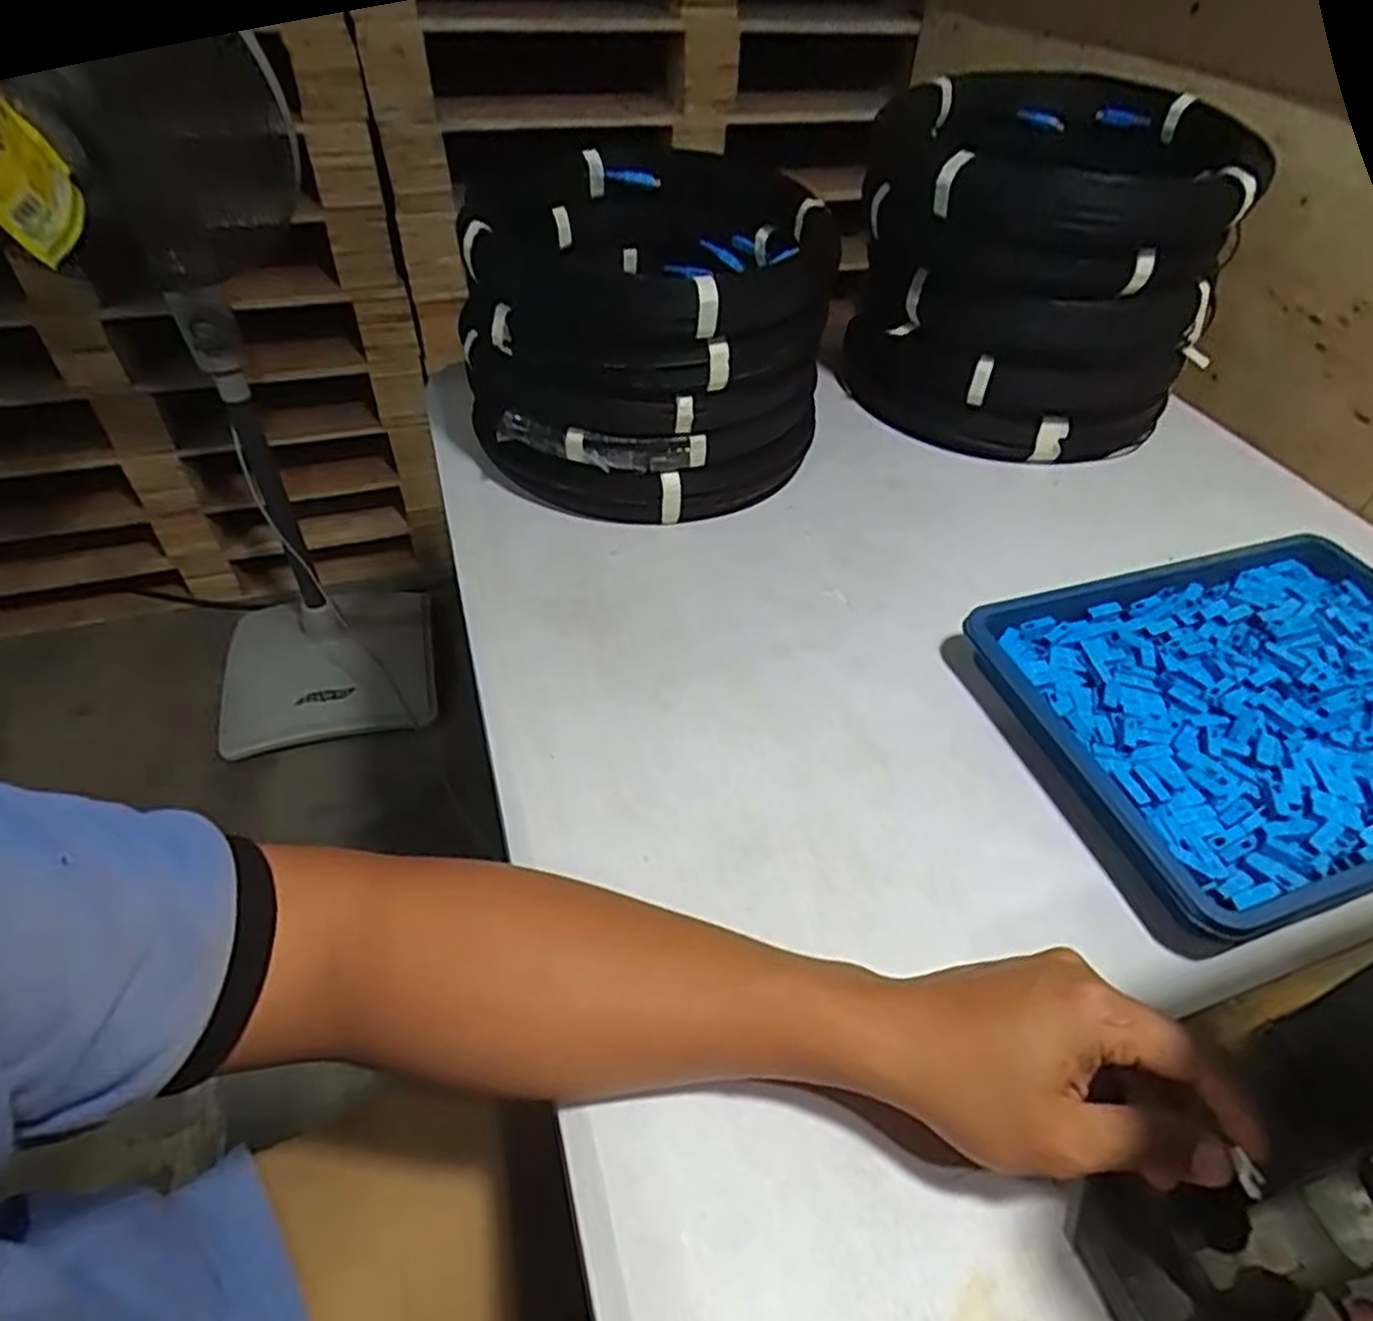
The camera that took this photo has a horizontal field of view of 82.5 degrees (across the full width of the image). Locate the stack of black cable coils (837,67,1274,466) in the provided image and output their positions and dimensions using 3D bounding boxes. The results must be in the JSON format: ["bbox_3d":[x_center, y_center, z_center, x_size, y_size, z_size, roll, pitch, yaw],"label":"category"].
[{"bbox_3d":[0.312,-0.359,0.726,0.299,0.240,0.265,15,48,13],"label":"stack of black cable coils"}]

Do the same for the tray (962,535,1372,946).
[{"bbox_3d":[0.379,0.027,0.501,0.320,0.037,0.234,-13,48,-13],"label":"tray"}]

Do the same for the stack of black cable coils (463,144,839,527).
[{"bbox_3d":[-0.027,-0.286,0.676,0.263,0.199,0.335,4,46,3],"label":"stack of black cable coils"}]

